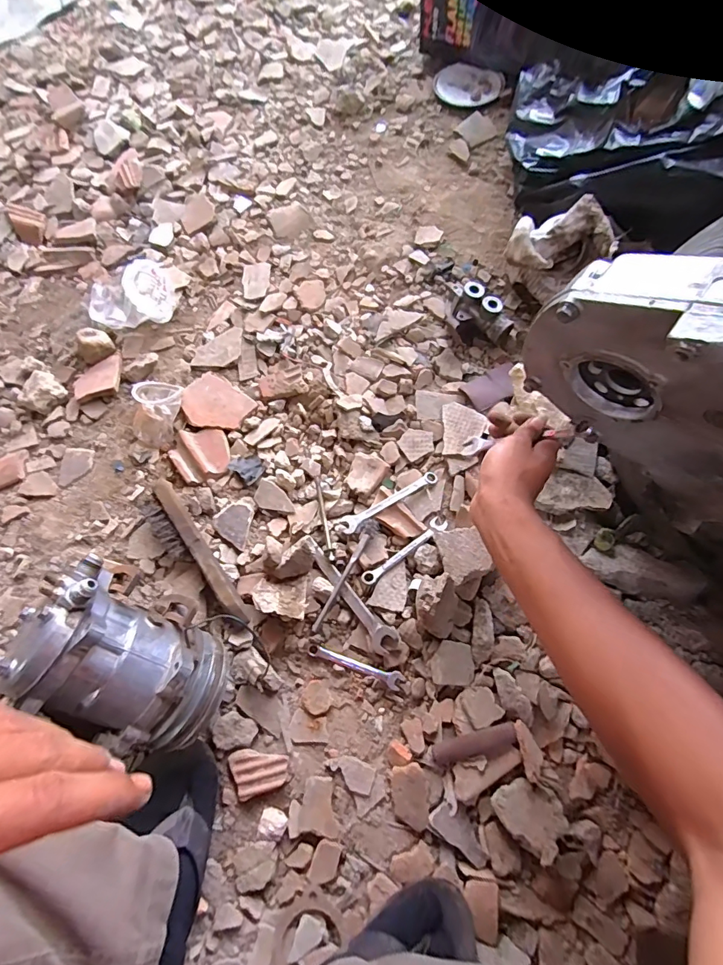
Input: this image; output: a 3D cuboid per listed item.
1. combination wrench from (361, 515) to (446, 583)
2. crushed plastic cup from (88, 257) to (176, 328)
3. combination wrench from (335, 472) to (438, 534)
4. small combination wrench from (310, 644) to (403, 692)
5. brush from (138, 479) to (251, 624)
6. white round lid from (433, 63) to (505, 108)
[{"bbox_3d":[0.058,0.092,0.615,0.136,0.011,0.020,-36,73,-11],"label":"combination wrench"},{"bbox_3d":[-0.383,-0.304,0.748,0.140,0.074,0.090,-12,70,-3],"label":"crushed plastic cup"},{"bbox_3d":[0.036,0.027,0.635,0.157,0.012,0.025,-29,72,-8],"label":"combination wrench"},{"bbox_3d":[-0.010,0.236,0.586,0.124,0.008,0.021,16,71,7],"label":"small combination wrench"},{"bbox_3d":[-0.230,0.097,0.618,0.052,0.037,0.236,-34,73,-10],"label":"brush"},{"bbox_3d":[0.219,-0.813,0.934,0.138,0.018,0.138,0,70,1],"label":"white round lid"}]

